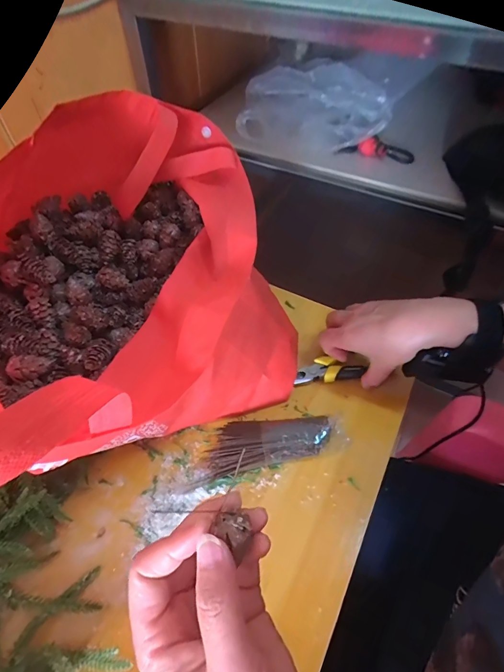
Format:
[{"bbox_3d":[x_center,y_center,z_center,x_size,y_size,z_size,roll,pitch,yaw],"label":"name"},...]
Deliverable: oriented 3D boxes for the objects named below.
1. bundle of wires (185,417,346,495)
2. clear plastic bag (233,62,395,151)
[{"bbox_3d":[0.021,0.104,0.375,0.152,0.022,0.049,-11,54,-8],"label":"bundle of wires"},{"bbox_3d":[0.098,-0.361,0.598,0.233,0.098,0.085,16,55,12],"label":"clear plastic bag"}]

